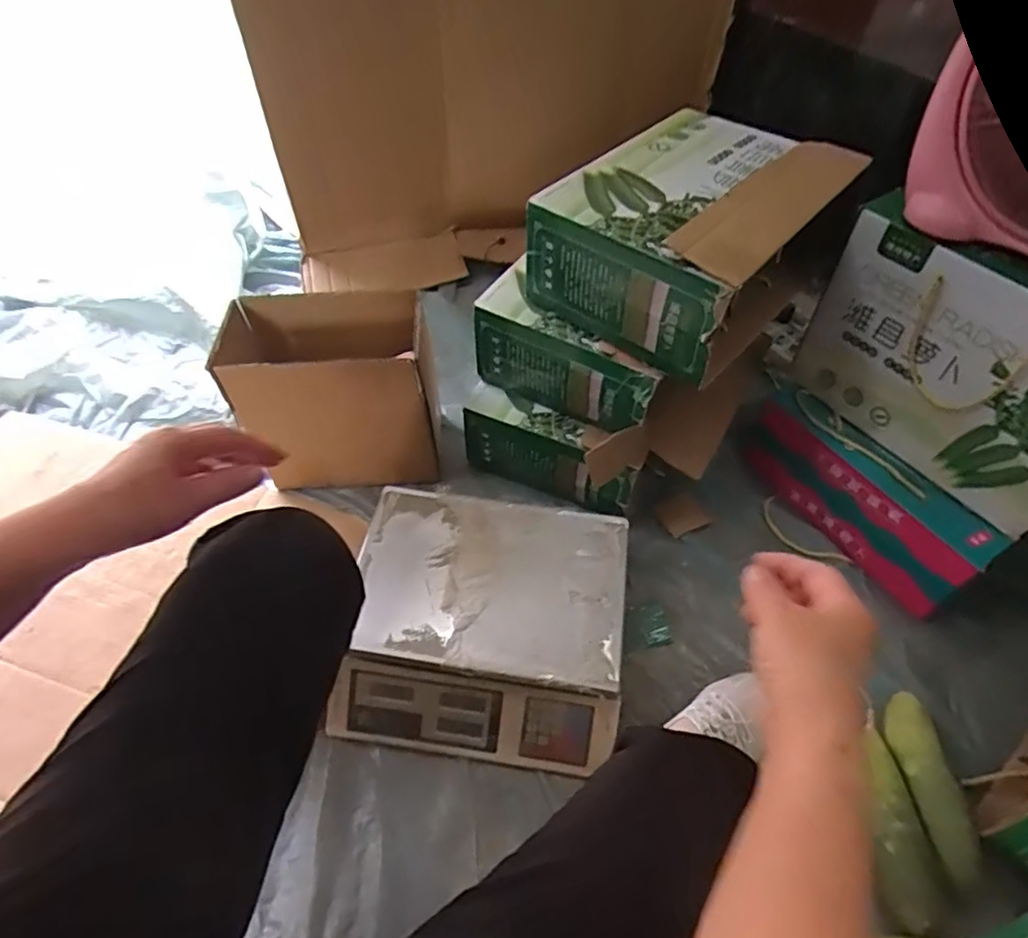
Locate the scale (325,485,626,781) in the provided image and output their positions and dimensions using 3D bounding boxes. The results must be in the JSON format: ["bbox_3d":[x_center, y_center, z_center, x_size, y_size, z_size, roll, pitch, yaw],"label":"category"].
[{"bbox_3d":[-0.034,0.184,0.769,0.324,0.091,0.295,6,52,6],"label":"scale"}]

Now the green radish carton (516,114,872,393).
[{"bbox_3d":[0.224,-0.304,0.788,0.266,0.144,0.347,37,61,26],"label":"green radish carton"}]

